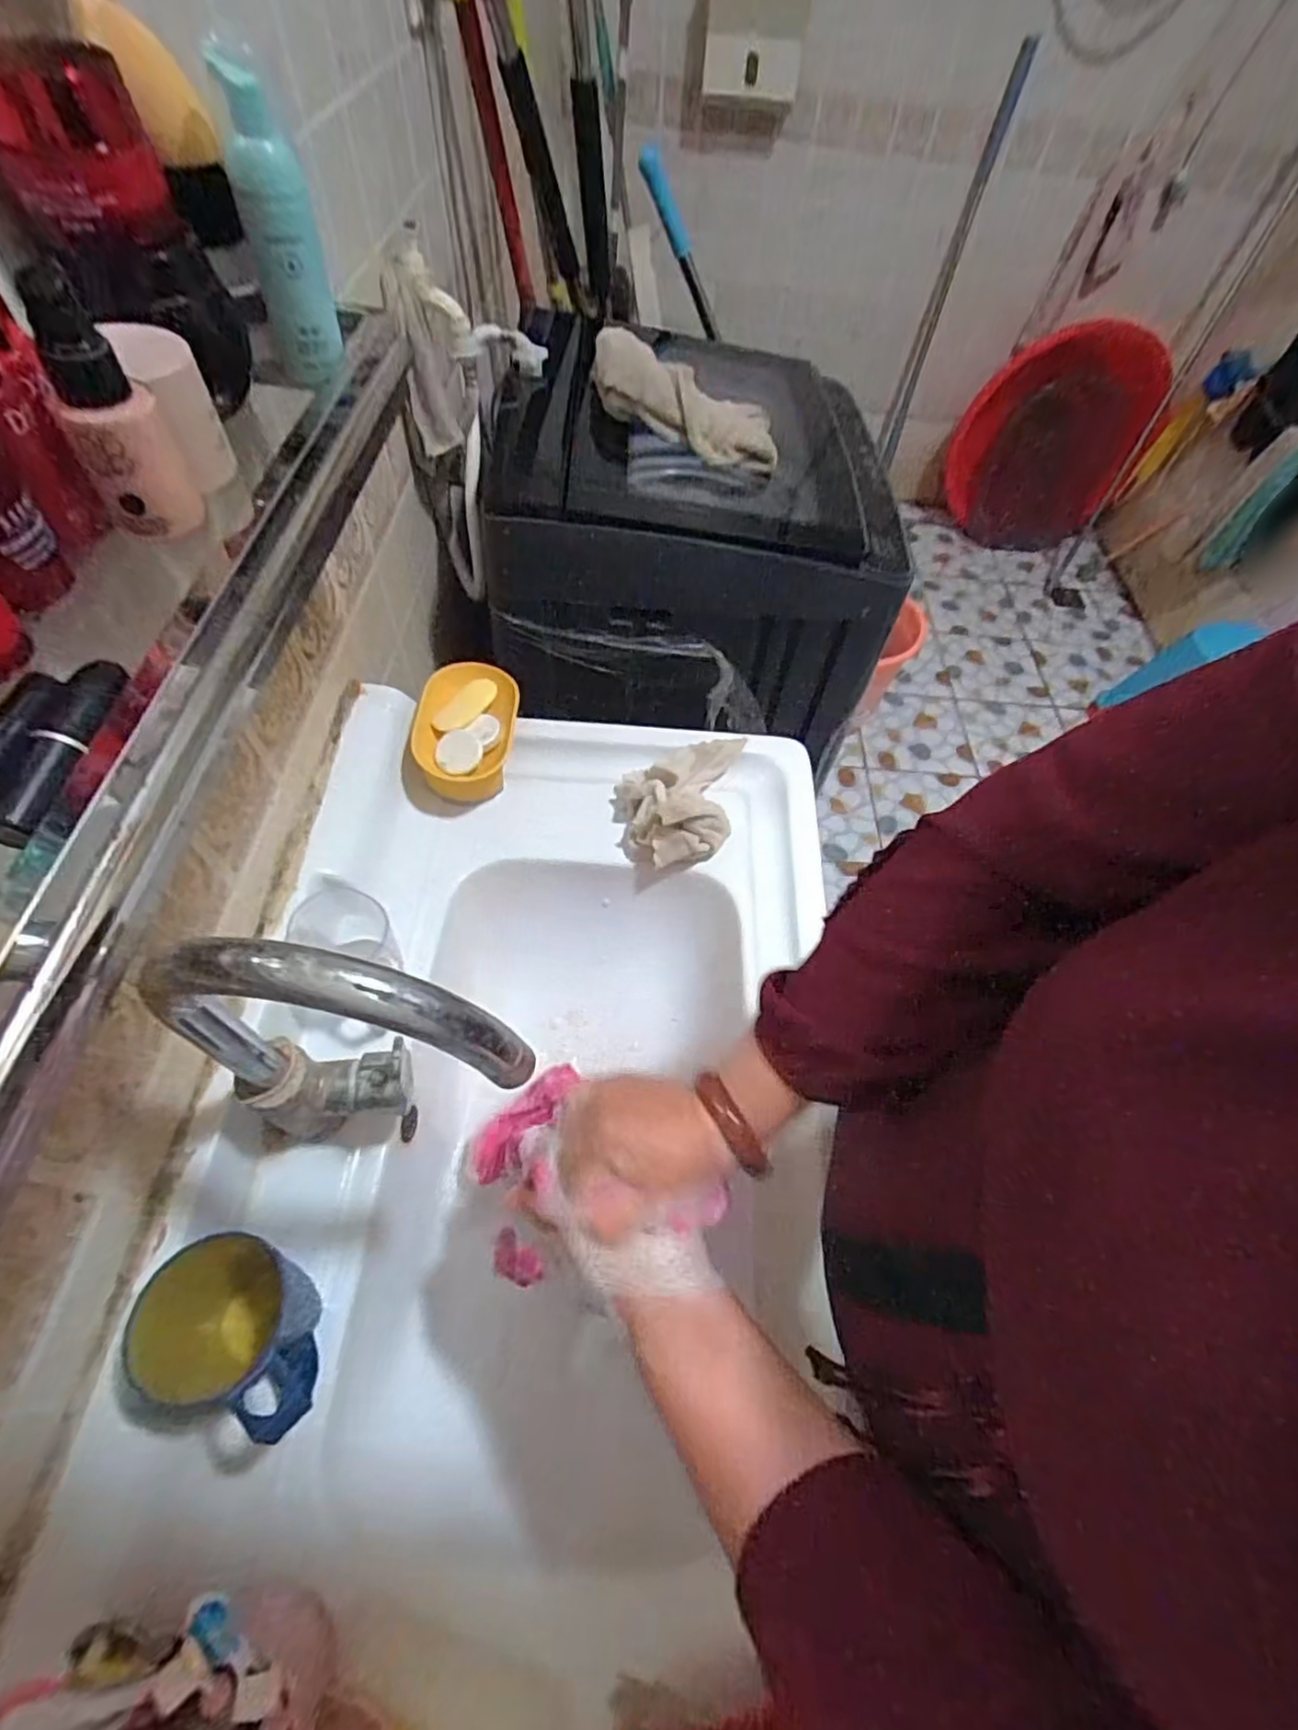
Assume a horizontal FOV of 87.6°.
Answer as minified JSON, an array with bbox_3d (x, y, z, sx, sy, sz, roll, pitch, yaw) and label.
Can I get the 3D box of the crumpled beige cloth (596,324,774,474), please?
[{"bbox_3d":[0.042,-0.577,0.848,0.271,0.065,0.119,27,58,-5],"label":"crumpled beige cloth"}]

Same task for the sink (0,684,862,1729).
[{"bbox_3d":[-0.085,0.225,0.559,0.454,0.183,0.798,5,57,-1],"label":"sink"}]

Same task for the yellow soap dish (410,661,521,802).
[{"bbox_3d":[-0.187,-0.136,0.699,0.094,0.057,0.145,3,57,-3],"label":"yellow soap dish"}]

